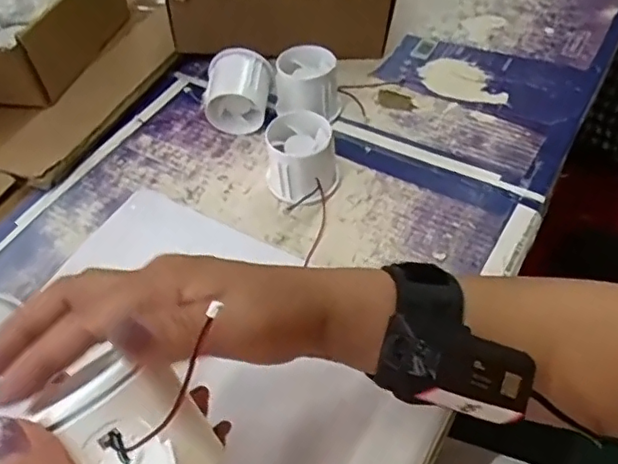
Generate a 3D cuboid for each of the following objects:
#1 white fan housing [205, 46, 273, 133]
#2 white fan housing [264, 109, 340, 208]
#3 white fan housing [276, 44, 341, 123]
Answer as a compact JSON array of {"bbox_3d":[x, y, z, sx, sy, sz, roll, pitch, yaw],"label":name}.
[{"bbox_3d":[-0.060,-0.119,0.503,0.054,0.056,0.048,4,52,8],"label":"white fan housing"},{"bbox_3d":[-0.006,-0.058,0.453,0.055,0.047,0.059,-5,51,1],"label":"white fan housing"},{"bbox_3d":[-0.001,-0.126,0.504,0.048,0.049,0.056,-39,58,-24],"label":"white fan housing"}]

